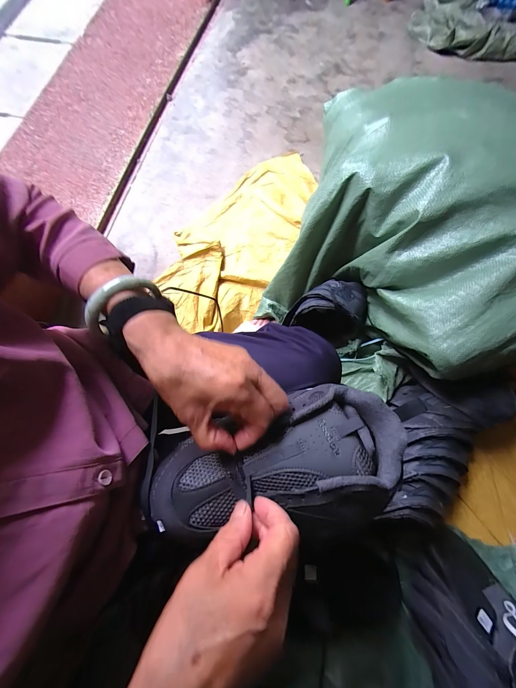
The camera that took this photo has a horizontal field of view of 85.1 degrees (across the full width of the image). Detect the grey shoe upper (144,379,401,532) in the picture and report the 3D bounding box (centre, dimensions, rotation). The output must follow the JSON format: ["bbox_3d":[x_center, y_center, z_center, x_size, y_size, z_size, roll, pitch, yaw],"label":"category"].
[{"bbox_3d":[0.015,0.113,0.274,0.253,0.069,0.110,-16,73,-2],"label":"grey shoe upper"}]

